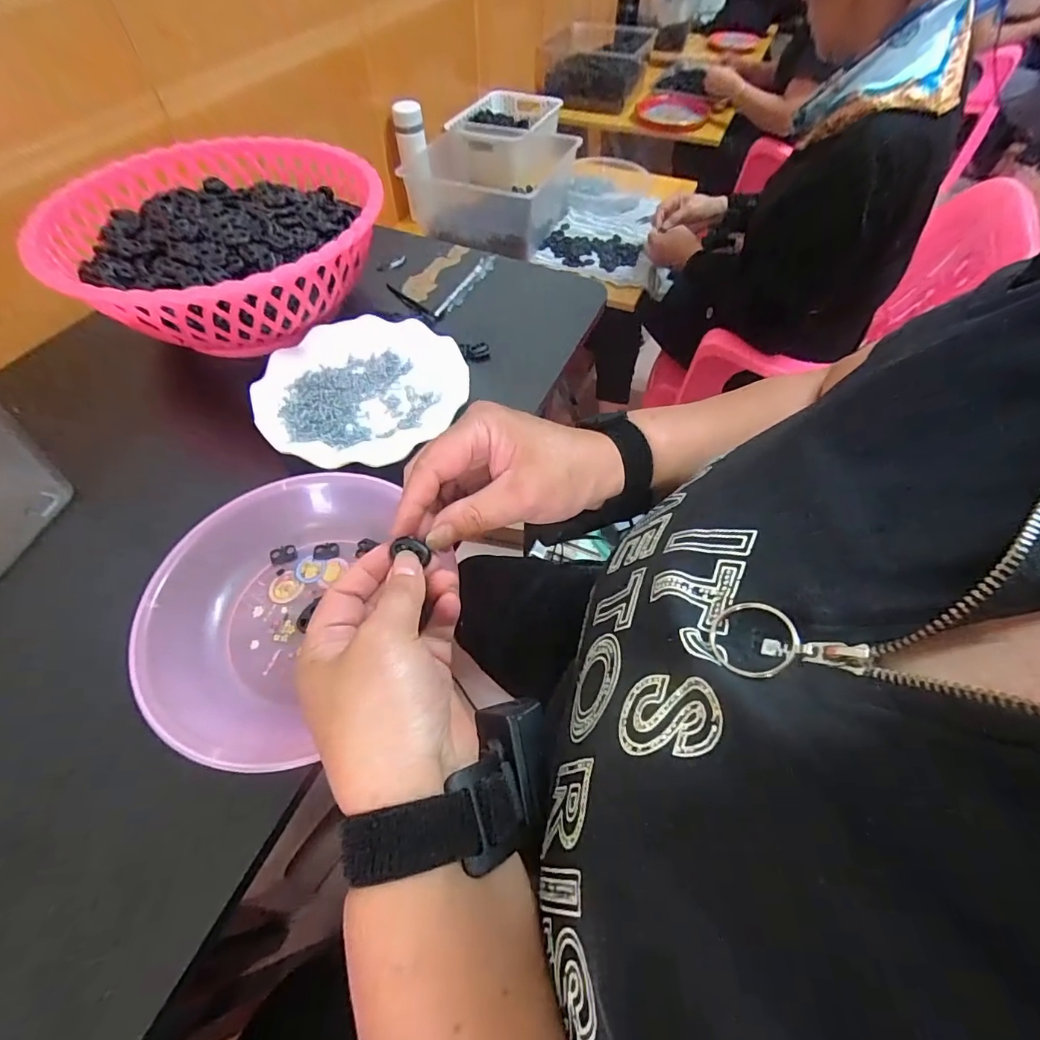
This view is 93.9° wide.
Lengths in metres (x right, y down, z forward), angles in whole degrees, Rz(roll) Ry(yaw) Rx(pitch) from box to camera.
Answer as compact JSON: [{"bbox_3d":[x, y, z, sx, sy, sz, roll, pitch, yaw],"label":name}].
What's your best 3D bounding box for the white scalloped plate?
[{"bbox_3d":[-0.146,-0.125,0.455,0.181,0.027,0.181,0,56,0],"label":"white scalloped plate"}]

